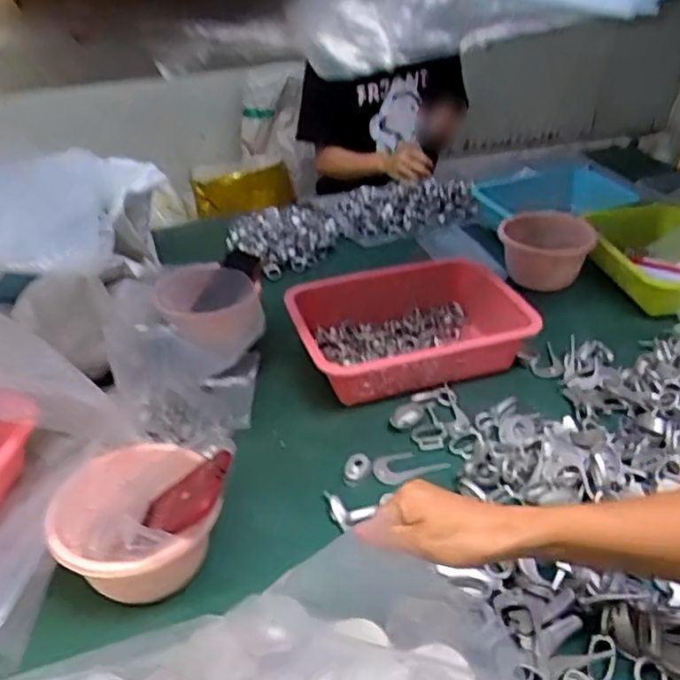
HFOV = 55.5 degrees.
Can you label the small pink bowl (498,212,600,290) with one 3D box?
[{"bbox_3d":[0.336,-0.145,1.064,0.148,0.091,0.121,5,34,9],"label":"small pink bowl"}]

